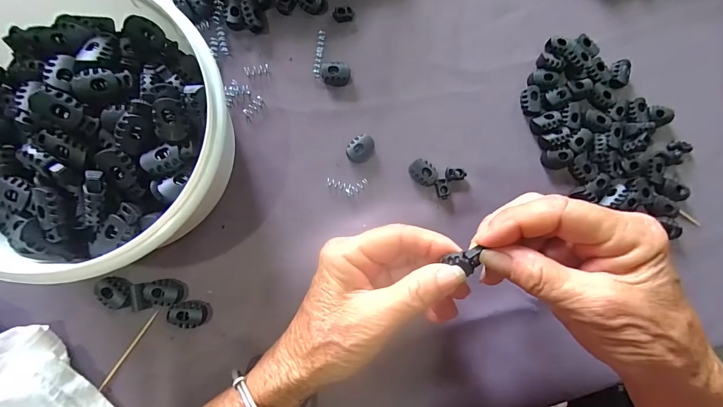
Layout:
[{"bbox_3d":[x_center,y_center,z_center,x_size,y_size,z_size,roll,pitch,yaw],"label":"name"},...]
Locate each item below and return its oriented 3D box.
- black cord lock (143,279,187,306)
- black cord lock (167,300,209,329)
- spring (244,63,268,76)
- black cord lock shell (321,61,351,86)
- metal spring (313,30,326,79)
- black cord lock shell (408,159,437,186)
[{"bbox_3d":[-0.135,0.061,0.235,0.024,0.011,0.016,-2,87,-6],"label":"black cord lock"},{"bbox_3d":[-0.119,0.077,0.235,0.023,0.011,0.018,1,86,-6],"label":"black cord lock"},{"bbox_3d":[-0.079,-0.102,0.258,0.017,0.004,0.007,-18,88,-6],"label":"spring"},{"bbox_3d":[-0.019,-0.099,0.260,0.021,0.009,0.016,5,86,-5],"label":"black cord lock shell"},{"bbox_3d":[-0.033,-0.116,0.264,0.006,0.004,0.037,9,86,-5],"label":"metal spring"},{"bbox_3d":[0.047,-0.024,0.261,0.018,0.010,0.021,-44,91,-7],"label":"black cord lock shell"}]

